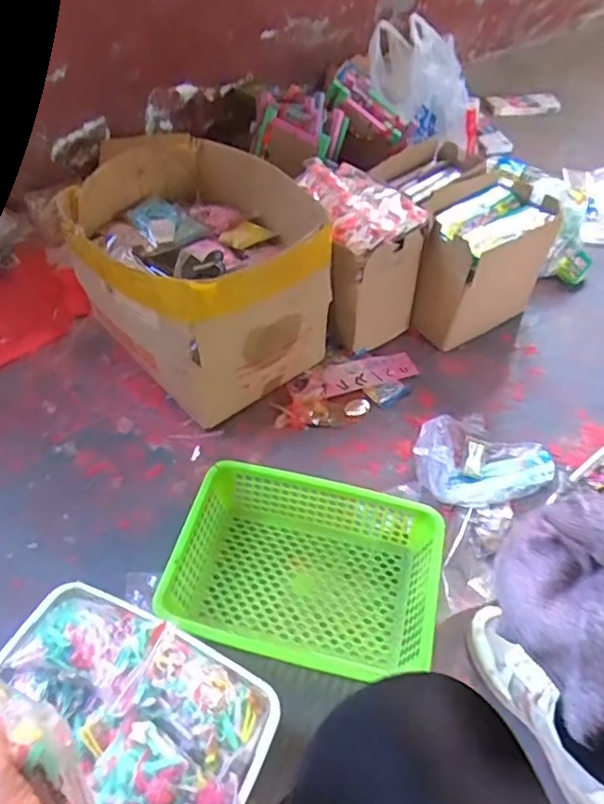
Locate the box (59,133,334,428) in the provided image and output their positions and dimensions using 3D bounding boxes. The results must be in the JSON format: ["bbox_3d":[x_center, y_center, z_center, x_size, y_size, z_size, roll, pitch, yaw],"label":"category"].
[{"bbox_3d":[-0.169,-0.221,1.011,0.368,0.267,0.442,-21,53,-20],"label":"box"}]

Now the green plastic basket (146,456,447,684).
[{"bbox_3d":[0.006,0.221,0.772,0.328,0.078,0.235,11,50,7],"label":"green plastic basket"}]

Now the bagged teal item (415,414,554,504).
[{"bbox_3d":[0.281,0.082,0.916,0.211,0.058,0.160,-15,52,-15],"label":"bagged teal item"}]

